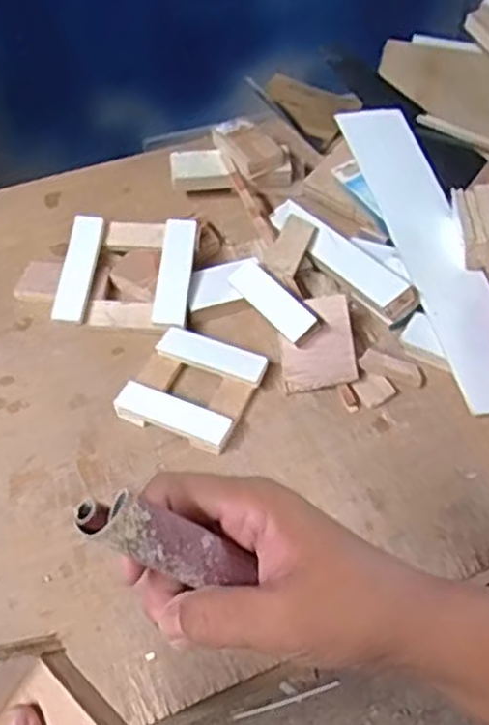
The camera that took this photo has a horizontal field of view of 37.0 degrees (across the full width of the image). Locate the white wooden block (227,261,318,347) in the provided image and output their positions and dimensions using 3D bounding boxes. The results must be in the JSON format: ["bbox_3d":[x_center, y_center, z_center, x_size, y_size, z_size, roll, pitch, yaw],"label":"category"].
[{"bbox_3d":[0.024,-0.053,0.613,0.032,0.014,0.091,-42,67,-4],"label":"white wooden block"}]

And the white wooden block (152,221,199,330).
[{"bbox_3d":[-0.060,-0.080,0.646,0.032,0.012,0.106,4,66,1],"label":"white wooden block"}]

